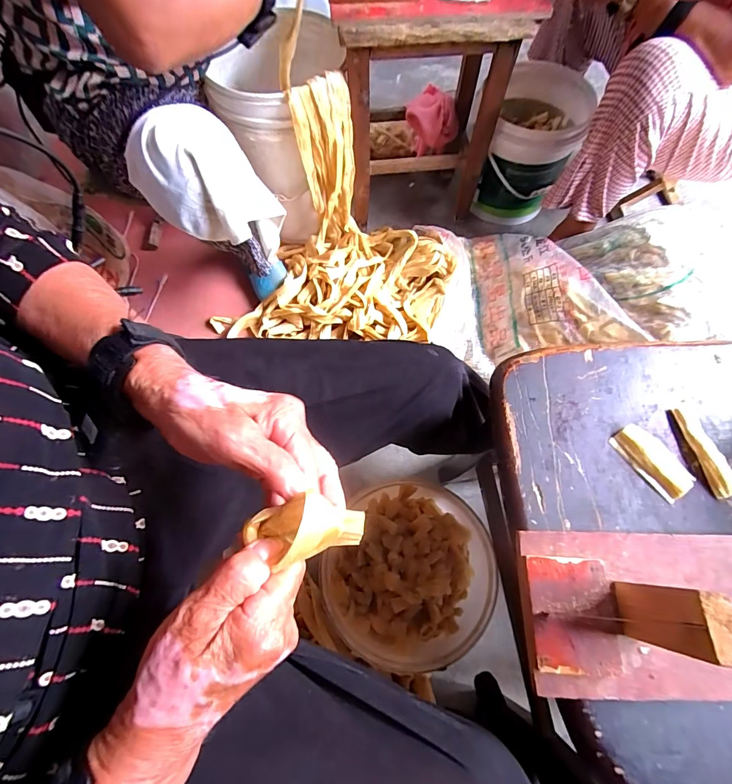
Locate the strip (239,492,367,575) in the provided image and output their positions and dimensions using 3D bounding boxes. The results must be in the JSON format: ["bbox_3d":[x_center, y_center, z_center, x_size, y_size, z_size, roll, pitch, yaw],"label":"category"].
[{"bbox_3d":[-0.035,0.081,0.227,0.067,0.026,0.034,1,66,-8],"label":"strip"}]

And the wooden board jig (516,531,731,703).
[{"bbox_3d":[0.306,0.163,0.279,0.358,0.100,0.120,0,67,2],"label":"wooden board jig"}]

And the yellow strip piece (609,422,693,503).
[{"bbox_3d":[0.276,0.064,0.375,0.038,0.011,0.073,-33,70,-12],"label":"yellow strip piece"}]

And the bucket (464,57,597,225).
[{"bbox_3d":[0.381,-0.623,0.989,0.258,0.244,0.267,-1,67,1],"label":"bucket"}]

